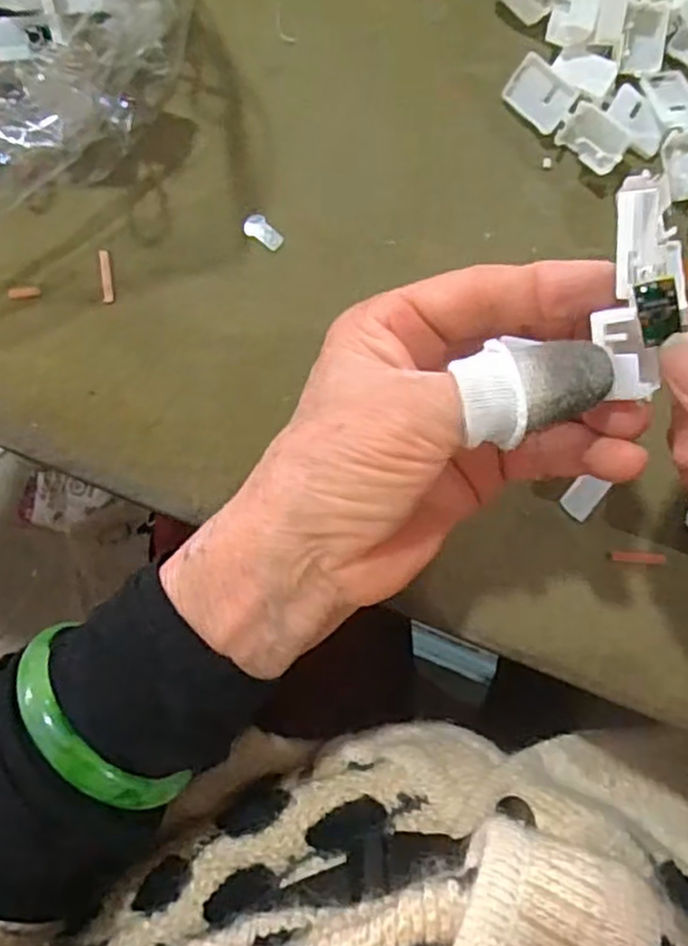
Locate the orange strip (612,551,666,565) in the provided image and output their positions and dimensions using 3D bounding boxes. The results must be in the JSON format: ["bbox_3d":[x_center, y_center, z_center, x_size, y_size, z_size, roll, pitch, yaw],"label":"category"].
[{"bbox_3d":[0.116,0.033,0.280,0.022,0.004,0.004,5,86,-1],"label":"orange strip"}]

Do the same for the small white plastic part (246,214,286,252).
[{"bbox_3d":[-0.032,-0.097,0.290,0.017,0.004,0.009,40,86,1],"label":"small white plastic part"}]

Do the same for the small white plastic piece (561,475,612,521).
[{"bbox_3d":[0.095,0.009,0.281,0.013,0.004,0.018,38,86,1],"label":"small white plastic piece"}]

